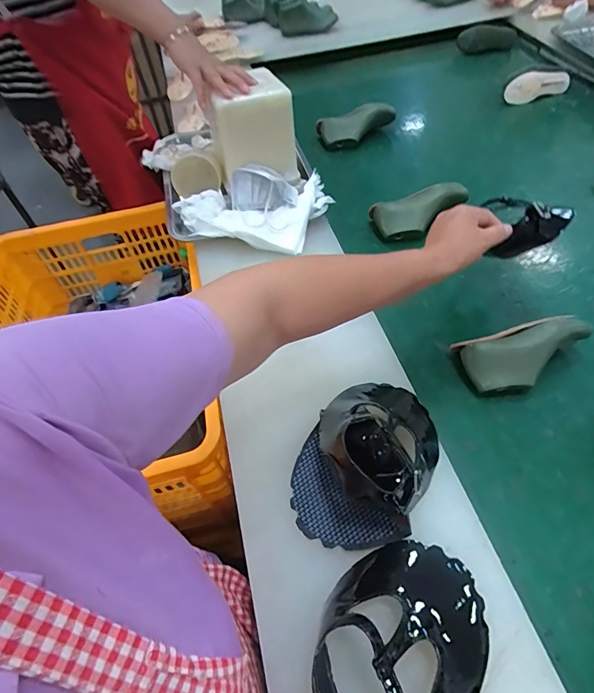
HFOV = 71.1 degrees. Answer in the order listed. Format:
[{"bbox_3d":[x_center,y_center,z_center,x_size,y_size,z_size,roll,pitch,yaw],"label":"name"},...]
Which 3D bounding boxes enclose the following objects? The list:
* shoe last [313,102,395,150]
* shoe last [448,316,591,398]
[{"bbox_3d":[0.143,-0.547,1.019,0.192,0.053,0.080,-22,54,-12],"label":"shoe last"},{"bbox_3d":[0.321,0.009,0.582,0.174,0.058,0.090,-11,52,-4],"label":"shoe last"}]

